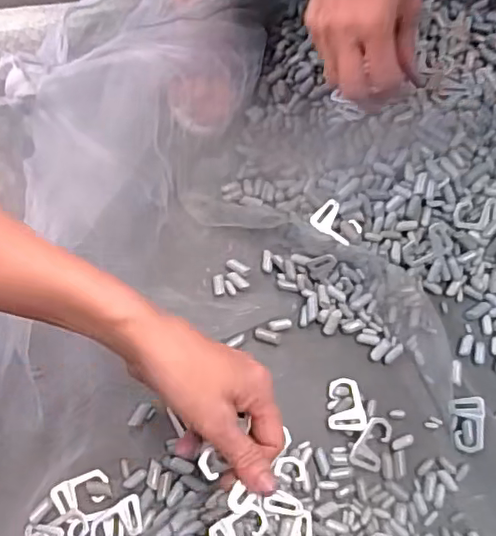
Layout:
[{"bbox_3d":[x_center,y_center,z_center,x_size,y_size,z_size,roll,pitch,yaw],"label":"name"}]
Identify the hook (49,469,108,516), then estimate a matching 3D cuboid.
[{"bbox_3d":[-0.132,0.176,0.445,0.043,0.004,0.023,-19,71,-8],"label":"hook"}]

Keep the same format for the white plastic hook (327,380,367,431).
[{"bbox_3d":[0.080,0.112,0.466,0.029,0.007,0.042,-2,69,-1],"label":"white plastic hook"}]

